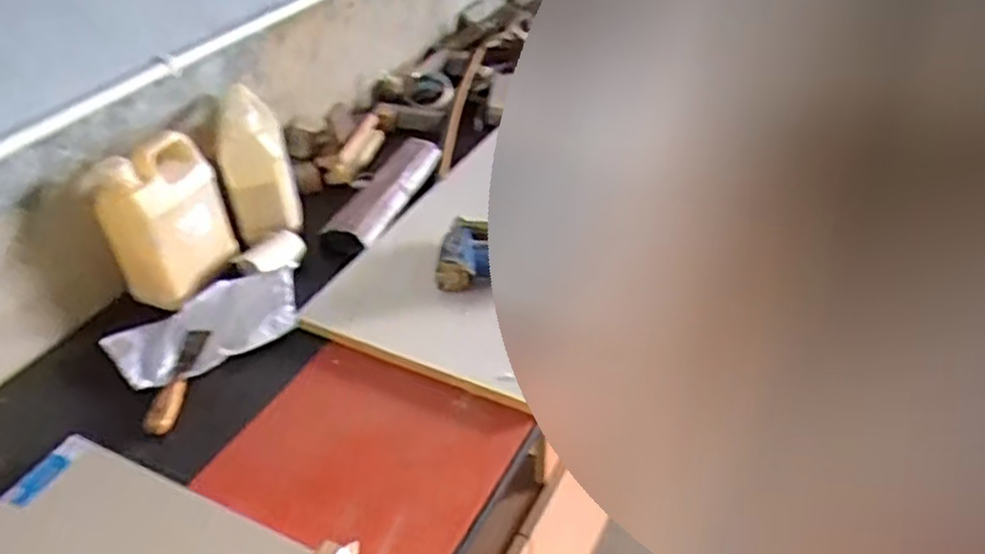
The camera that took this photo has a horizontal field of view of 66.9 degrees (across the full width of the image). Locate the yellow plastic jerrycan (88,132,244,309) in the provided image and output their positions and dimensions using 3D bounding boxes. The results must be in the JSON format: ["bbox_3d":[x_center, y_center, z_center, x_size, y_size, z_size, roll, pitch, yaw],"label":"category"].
[{"bbox_3d":[-0.452,-0.091,1.028,0.099,0.189,0.152,5,39,11],"label":"yellow plastic jerrycan"}]

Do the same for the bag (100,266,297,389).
[{"bbox_3d":[-0.375,0.055,0.985,0.243,0.054,0.142,-28,44,-27],"label":"bag"}]

